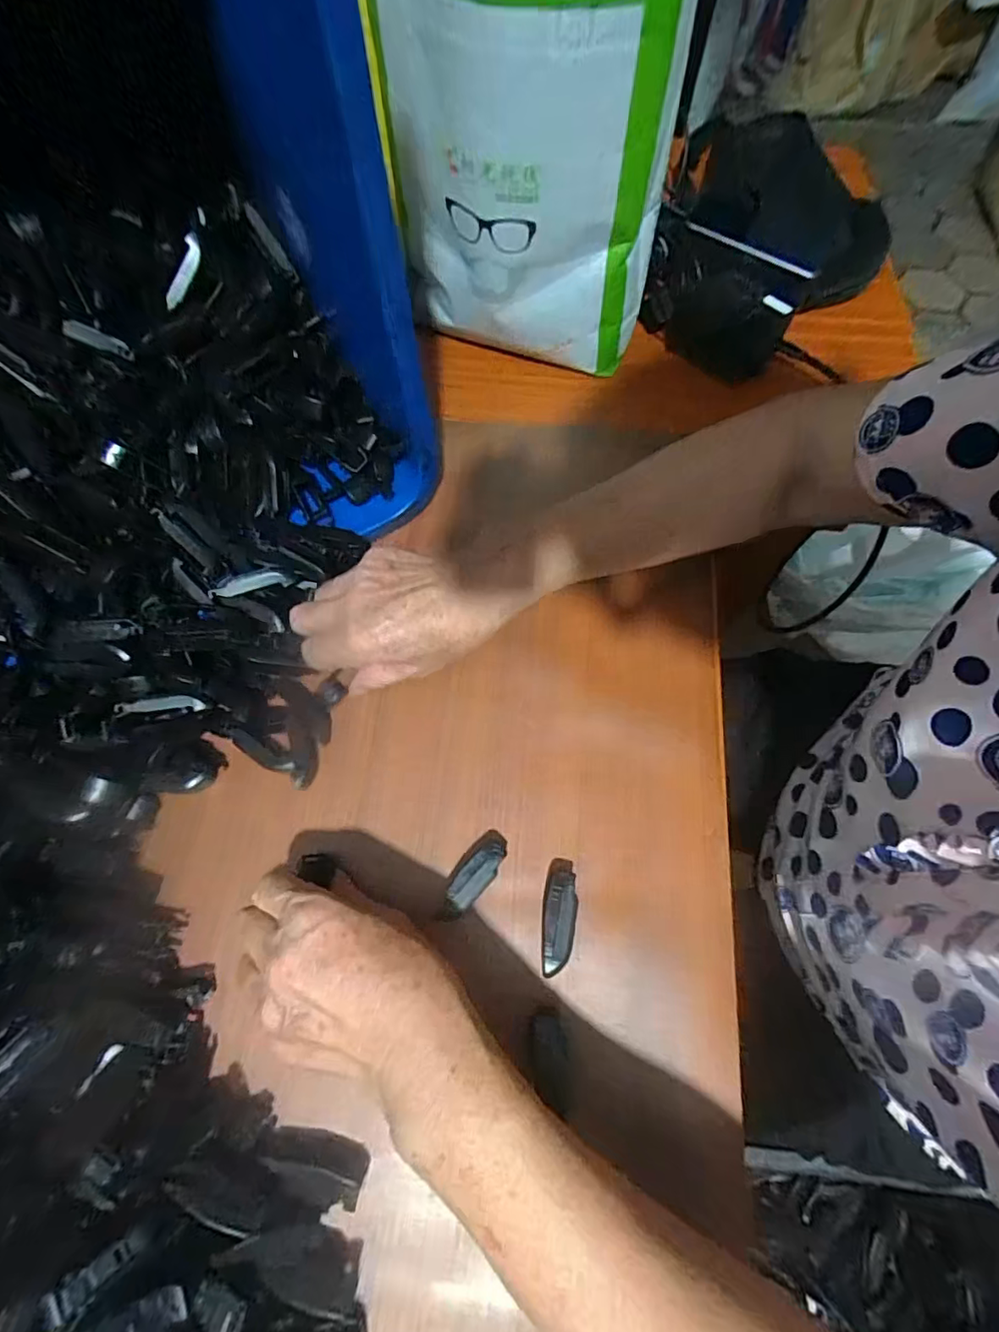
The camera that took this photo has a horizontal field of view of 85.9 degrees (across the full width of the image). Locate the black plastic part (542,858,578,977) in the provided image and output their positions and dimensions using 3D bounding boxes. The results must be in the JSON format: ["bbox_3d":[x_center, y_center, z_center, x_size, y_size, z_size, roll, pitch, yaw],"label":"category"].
[{"bbox_3d":[0.035,0.145,0.313,0.018,0.016,0.060,6,70,2],"label":"black plastic part"}]

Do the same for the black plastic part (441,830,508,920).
[{"bbox_3d":[-0.016,0.124,0.320,0.022,0.019,0.056,36,74,12],"label":"black plastic part"}]

